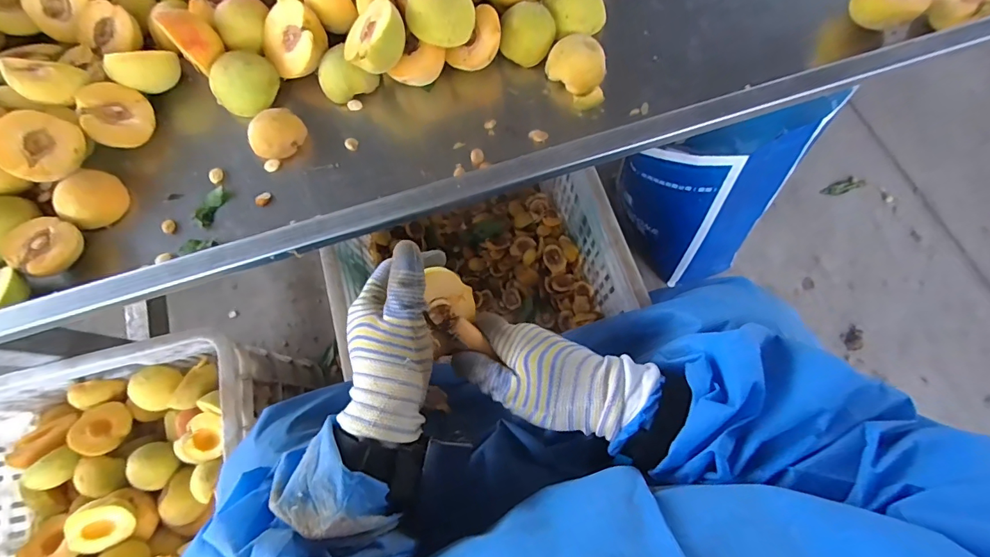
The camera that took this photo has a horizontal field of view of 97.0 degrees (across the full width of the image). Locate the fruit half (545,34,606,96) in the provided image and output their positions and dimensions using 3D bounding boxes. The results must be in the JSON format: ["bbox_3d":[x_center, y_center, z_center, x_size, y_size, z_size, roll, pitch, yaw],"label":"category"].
[{"bbox_3d":[0.084,-0.220,0.448,0.060,0.037,0.047,38,78,13],"label":"fruit half"}]

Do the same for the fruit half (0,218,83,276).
[{"bbox_3d":[-0.405,-0.029,0.394,0.038,0.032,0.052,17,74,7],"label":"fruit half"}]

